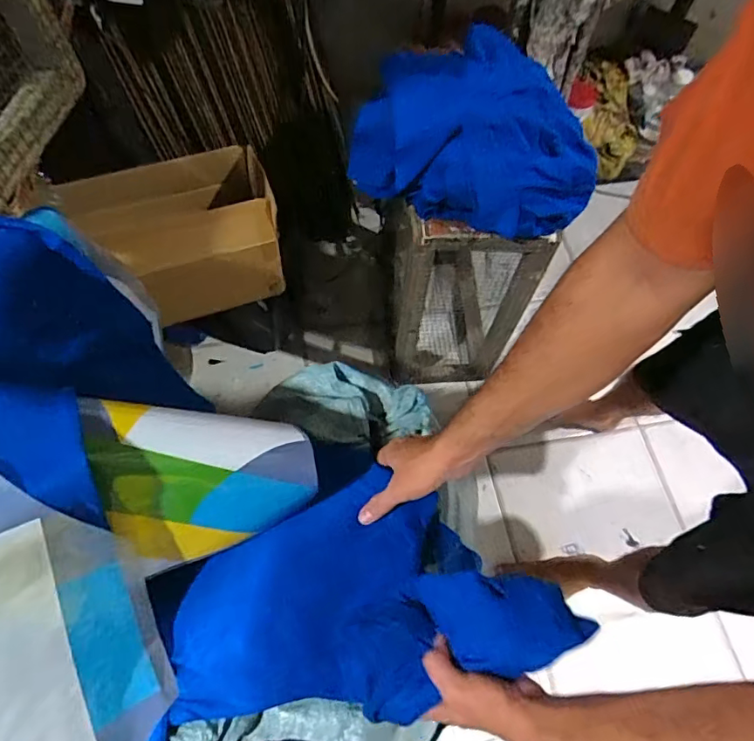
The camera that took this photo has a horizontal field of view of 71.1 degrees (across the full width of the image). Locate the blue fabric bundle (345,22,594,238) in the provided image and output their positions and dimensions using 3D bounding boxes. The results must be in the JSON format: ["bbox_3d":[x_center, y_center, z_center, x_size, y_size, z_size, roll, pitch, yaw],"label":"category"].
[{"bbox_3d":[0.158,-0.383,0.816,0.343,0.132,0.308,11,64,4],"label":"blue fabric bundle"}]

